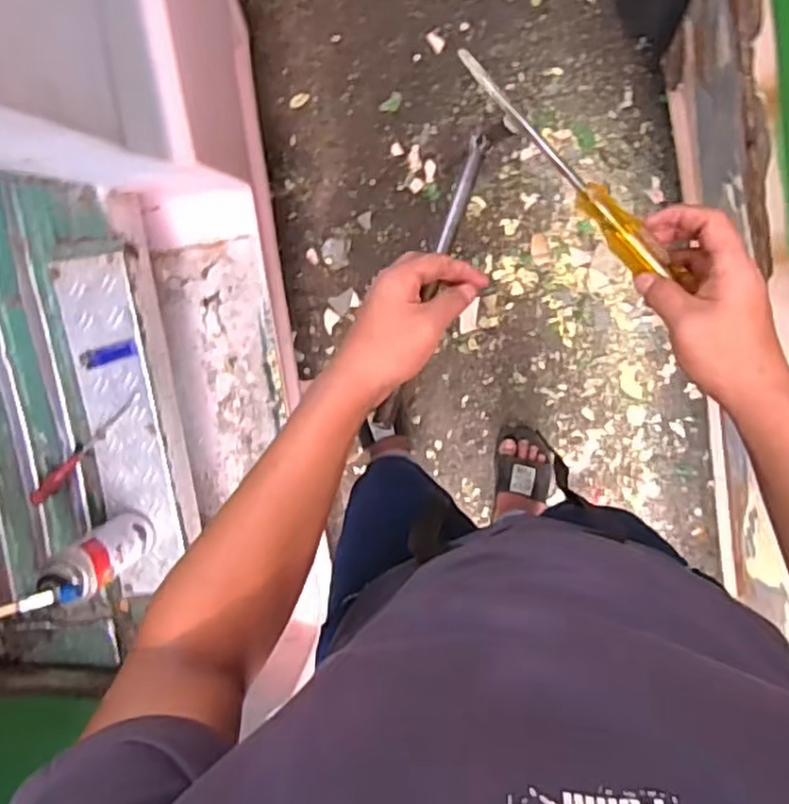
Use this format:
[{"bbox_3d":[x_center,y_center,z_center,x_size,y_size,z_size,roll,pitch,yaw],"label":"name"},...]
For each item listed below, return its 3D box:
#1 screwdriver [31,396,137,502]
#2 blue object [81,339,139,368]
[{"bbox_3d":[-0.425,0.067,0.968,0.219,0.019,0.021,-40,88,6],"label":"screwdriver"},{"bbox_3d":[-0.381,-0.063,0.933,0.083,0.008,0.026,-11,91,6],"label":"blue object"}]

